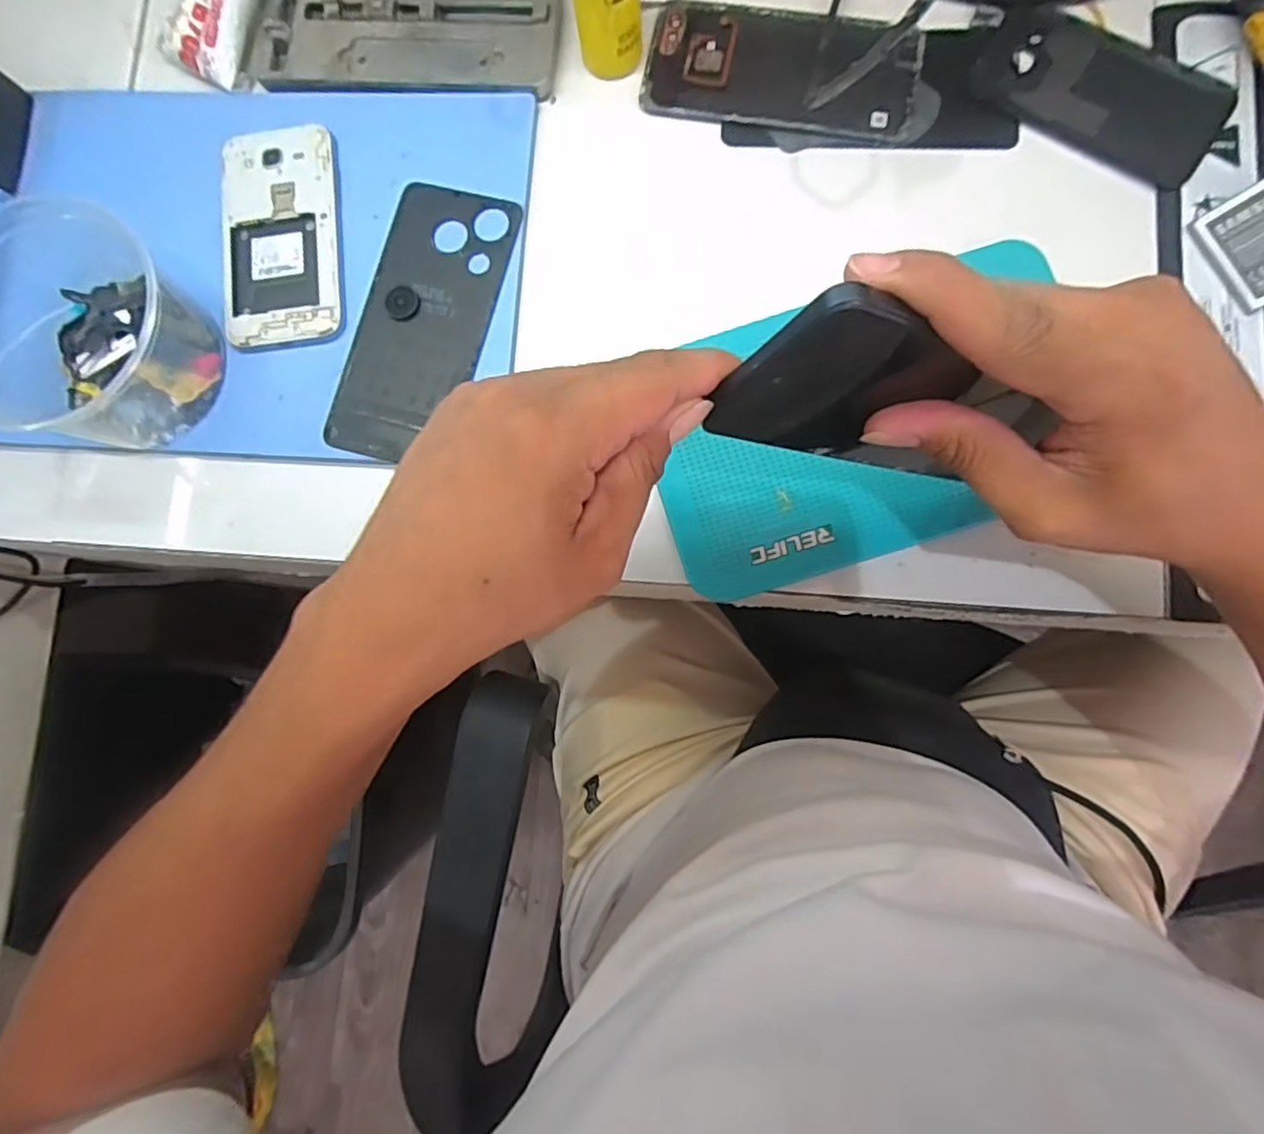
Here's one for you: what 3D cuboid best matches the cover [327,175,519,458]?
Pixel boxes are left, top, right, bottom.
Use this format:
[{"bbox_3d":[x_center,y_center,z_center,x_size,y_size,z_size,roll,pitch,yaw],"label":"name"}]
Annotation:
[{"bbox_3d":[-0.116,-0.136,0.353,0.070,0.005,0.156,15,85,5],"label":"cover"}]

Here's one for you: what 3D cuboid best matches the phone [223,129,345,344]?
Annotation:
[{"bbox_3d":[-0.200,-0.189,0.361,0.066,0.006,0.127,-5,84,4],"label":"phone"}]

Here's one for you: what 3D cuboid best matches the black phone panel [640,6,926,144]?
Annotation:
[{"bbox_3d":[0.085,-0.283,0.360,0.153,0.008,0.069,11,85,5],"label":"black phone panel"}]

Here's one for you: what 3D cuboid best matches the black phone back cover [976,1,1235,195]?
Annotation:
[{"bbox_3d":[0.254,-0.259,0.344,0.127,0.008,0.062,36,87,7],"label":"black phone back cover"}]

